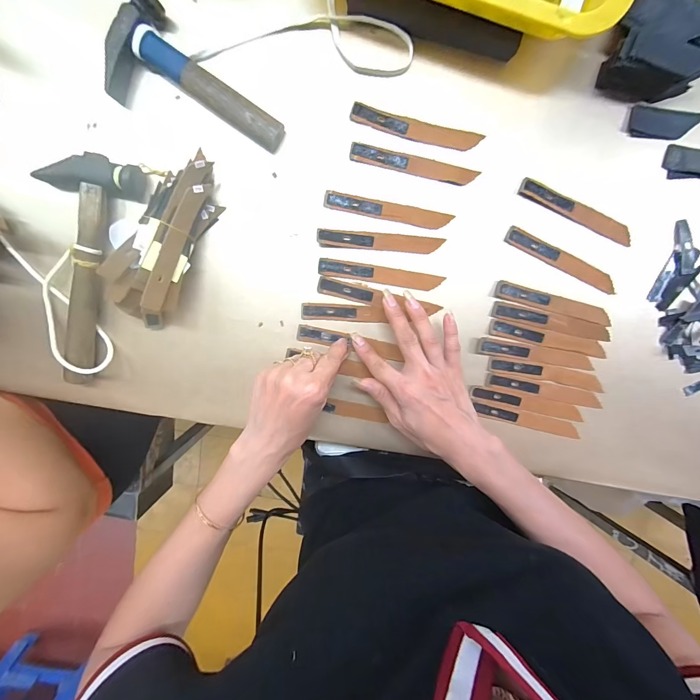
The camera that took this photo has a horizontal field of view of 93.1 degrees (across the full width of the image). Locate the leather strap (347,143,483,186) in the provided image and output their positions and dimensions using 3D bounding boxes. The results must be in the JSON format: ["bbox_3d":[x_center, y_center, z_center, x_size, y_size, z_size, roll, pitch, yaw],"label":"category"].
[{"bbox_3d":[0.061,-0.177,0.317,0.121,0.005,0.015,11,99,-2],"label":"leather strap"}]

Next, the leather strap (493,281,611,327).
[{"bbox_3d":[0.206,-0.047,0.334,0.120,0.005,0.017,14,99,-3],"label":"leather strap"}]

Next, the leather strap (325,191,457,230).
[{"bbox_3d":[0.037,-0.136,0.324,0.123,0.004,0.016,11,99,-2],"label":"leather strap"}]

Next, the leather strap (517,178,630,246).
[{"bbox_3d":[0.224,-0.136,0.326,0.123,0.007,0.018,23,99,-4],"label":"leather strap"}]

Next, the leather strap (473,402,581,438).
[{"bbox_3d":[0.190,0.075,0.354,0.112,0.007,0.020,10,111,-3],"label":"leather strap"}]

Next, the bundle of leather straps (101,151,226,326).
[{"bbox_3d":[-0.173,-0.100,0.305,0.059,0.053,0.160,22,99,-4],"label":"bundle of leather straps"}]

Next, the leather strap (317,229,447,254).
[{"bbox_3d":[0.030,-0.107,0.328,0.122,0.006,0.016,4,100,-1],"label":"leather strap"}]

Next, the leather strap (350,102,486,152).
[{"bbox_3d":[0.062,-0.206,0.309,0.122,0.004,0.017,13,99,-2],"label":"leather strap"}]

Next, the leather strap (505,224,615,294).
[{"bbox_3d":[0.214,-0.090,0.335,0.124,0.006,0.018,26,99,-4],"label":"leather strap"}]

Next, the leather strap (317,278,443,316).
[{"bbox_3d":[0.029,-0.052,0.337,0.124,0.004,0.017,14,101,-2],"label":"leather strap"}]

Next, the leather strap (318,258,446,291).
[{"bbox_3d":[0.031,-0.075,0.332,0.123,0.004,0.017,8,99,-2],"label":"leather strap"}]

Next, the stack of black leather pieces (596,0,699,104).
[{"bbox_3d":[0.269,-0.258,0.283,0.078,0.032,0.069,11,99,-2],"label":"stack of black leather pieces"}]

